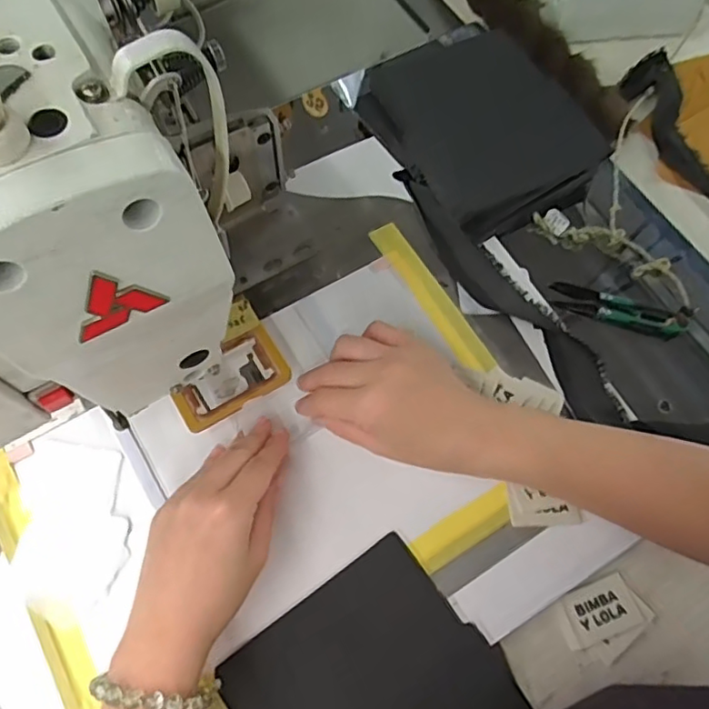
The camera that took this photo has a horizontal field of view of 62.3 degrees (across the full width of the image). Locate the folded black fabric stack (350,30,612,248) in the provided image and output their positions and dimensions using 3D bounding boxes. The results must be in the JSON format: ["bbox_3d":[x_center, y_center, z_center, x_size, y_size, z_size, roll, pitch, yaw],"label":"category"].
[{"bbox_3d":[0.105,-0.204,0.517,0.151,0.038,0.194,-31,72,-15],"label":"folded black fabric stack"}]

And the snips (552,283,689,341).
[{"bbox_3d":[0.211,-0.035,0.468,0.103,0.008,0.030,16,67,4],"label":"snips"}]

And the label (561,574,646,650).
[{"bbox_3d":[0.170,0.175,0.401,0.048,0.004,0.034,-18,69,-10],"label":"label"}]

